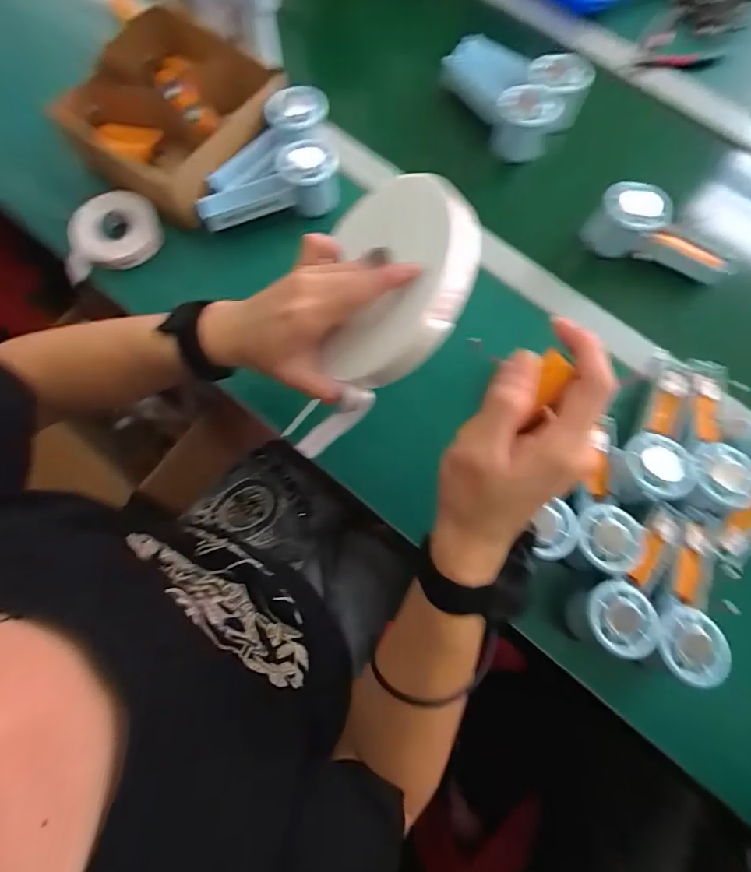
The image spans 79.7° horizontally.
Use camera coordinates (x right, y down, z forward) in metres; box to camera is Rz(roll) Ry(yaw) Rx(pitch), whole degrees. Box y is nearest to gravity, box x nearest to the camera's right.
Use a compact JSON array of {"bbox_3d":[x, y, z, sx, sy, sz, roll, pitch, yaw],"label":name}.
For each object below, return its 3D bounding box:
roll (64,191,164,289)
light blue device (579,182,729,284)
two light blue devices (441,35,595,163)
[{"bbox_3d":[-0.308,-0.235,0.524,0.111,0.031,0.086,-13,77,-3],"label":"roll"},{"bbox_3d":[0.318,-0.225,0.501,0.153,0.056,0.060,25,78,5],"label":"light blue device"},{"bbox_3d":[0.161,-0.414,0.550,0.168,0.062,0.106,24,78,5],"label":"two light blue devices"}]

